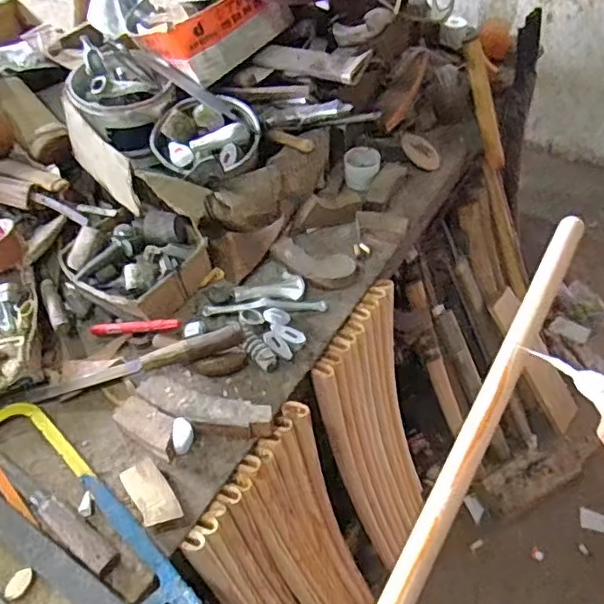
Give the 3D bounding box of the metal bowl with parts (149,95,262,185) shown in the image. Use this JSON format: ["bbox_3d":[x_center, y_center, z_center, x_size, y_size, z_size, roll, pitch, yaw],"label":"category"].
[{"bbox_3d":[-0.153,-0.265,0.946,0.161,0.064,0.154,-1,49,1],"label":"metal bowl with parts"}]

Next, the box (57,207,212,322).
[{"bbox_3d":[-0.264,-0.068,0.913,0.200,0.068,0.169,21,53,18],"label":"box"}]

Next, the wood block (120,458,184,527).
[{"bbox_3d":[-0.177,0.225,0.686,0.044,0.016,0.080,-28,54,-21],"label":"wood block"}]

